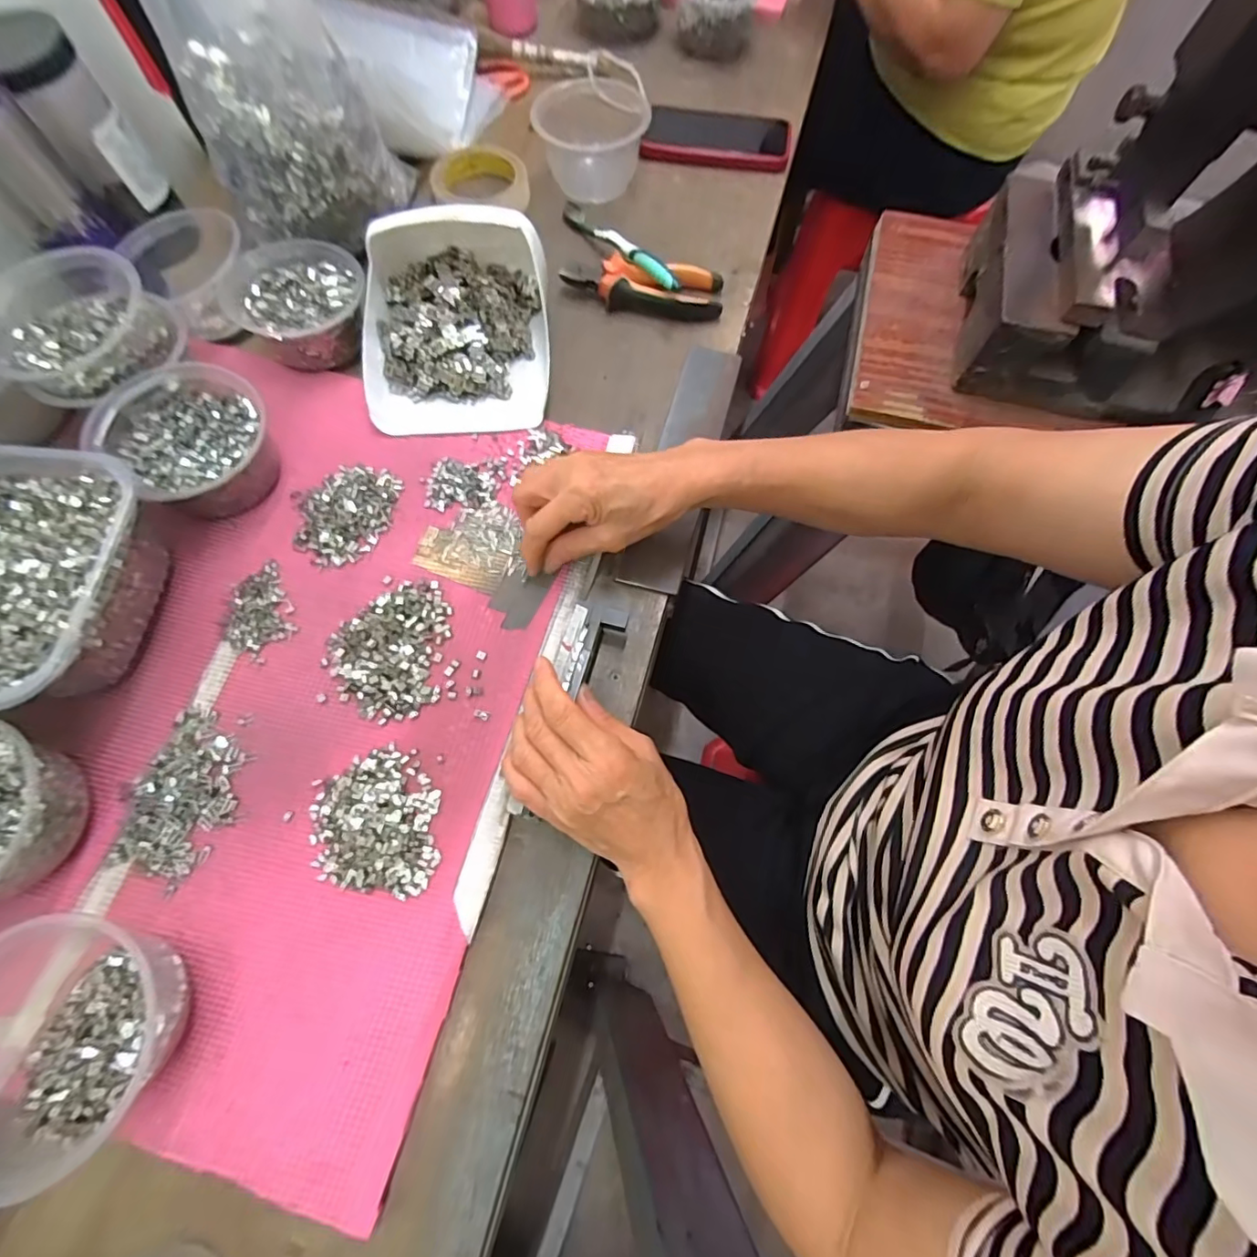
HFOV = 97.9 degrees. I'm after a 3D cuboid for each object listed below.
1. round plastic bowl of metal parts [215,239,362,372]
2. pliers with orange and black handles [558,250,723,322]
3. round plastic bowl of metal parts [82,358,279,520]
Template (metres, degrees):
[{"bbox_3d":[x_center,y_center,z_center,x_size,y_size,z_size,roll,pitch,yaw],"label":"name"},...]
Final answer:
[{"bbox_3d":[-0.289,-0.286,0.480,0.108,0.045,0.134,-41,76,-15],"label":"round plastic bowl of metal parts"},{"bbox_3d":[0.014,-0.325,0.521,0.148,0.024,0.056,6,70,0],"label":"pliers with orange and black handles"},{"bbox_3d":[-0.327,-0.143,0.417,0.115,0.060,0.099,37,73,11],"label":"round plastic bowl of metal parts"}]

